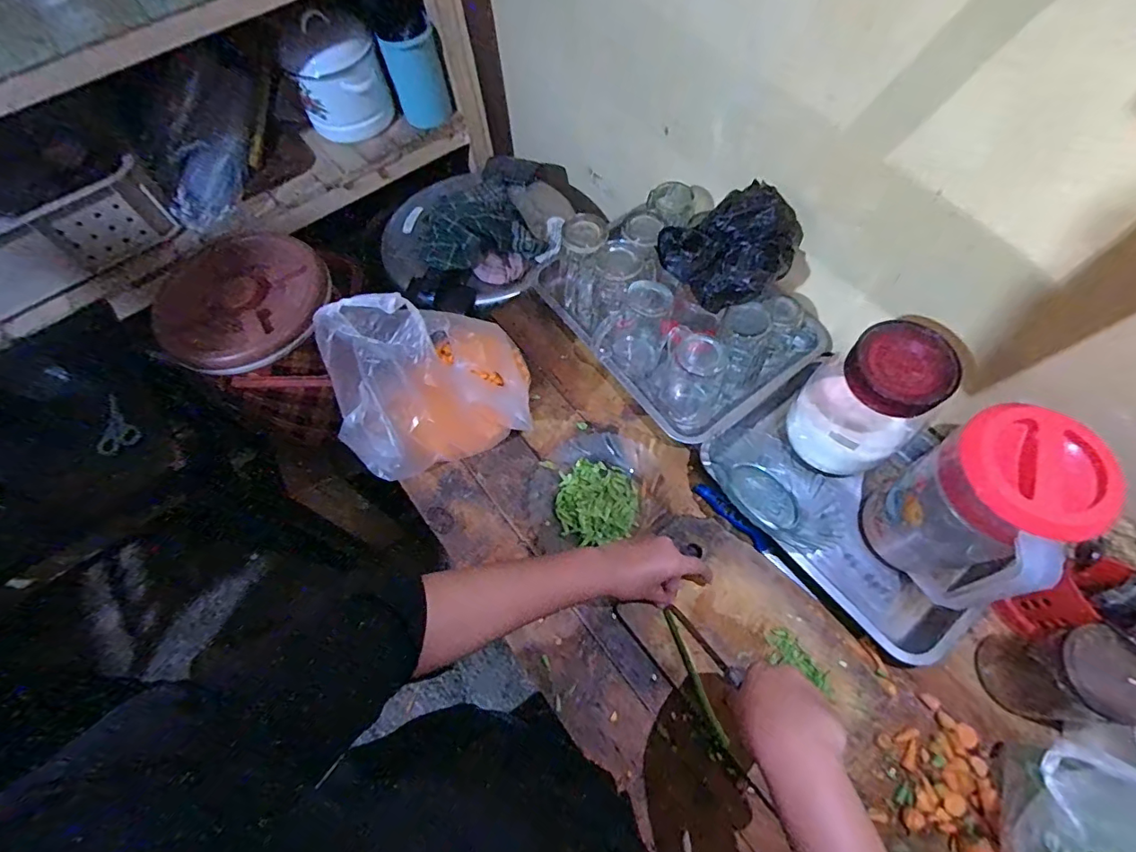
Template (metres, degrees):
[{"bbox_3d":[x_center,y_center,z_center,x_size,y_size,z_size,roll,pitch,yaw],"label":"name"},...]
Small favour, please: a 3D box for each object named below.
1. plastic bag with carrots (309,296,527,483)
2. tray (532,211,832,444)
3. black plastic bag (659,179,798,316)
[{"bbox_3d":[-0.172,-0.060,0.621,0.241,0.204,0.132,-22,66,-9],"label":"plastic bag with carrots"},{"bbox_3d":[0.155,-0.182,0.744,0.267,0.130,0.366,-36,69,-14],"label":"tray"},{"bbox_3d":[0.220,-0.232,0.658,0.197,0.057,0.127,-26,67,-10],"label":"black plastic bag"}]

